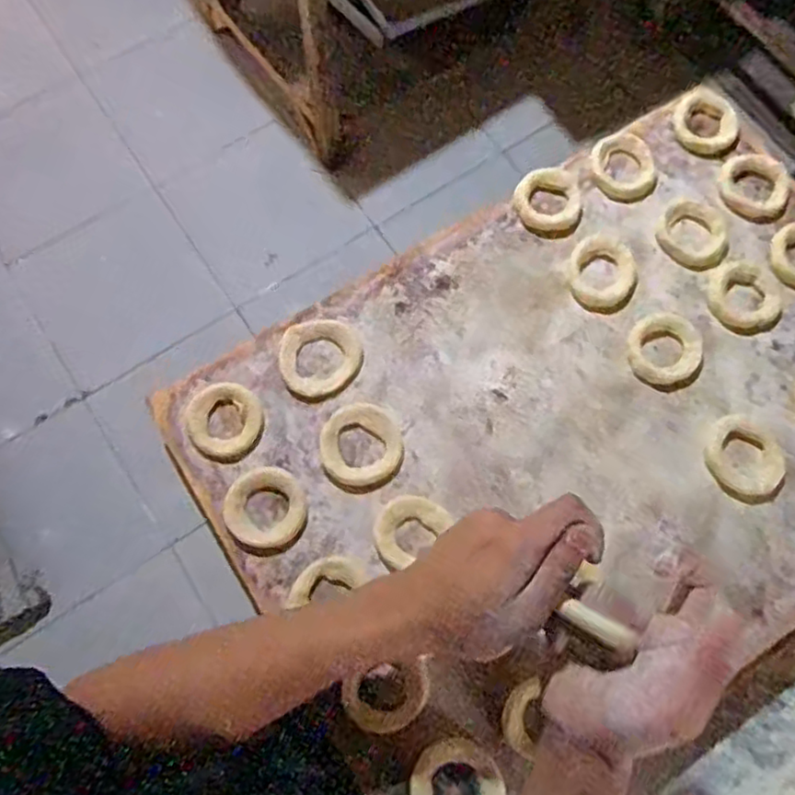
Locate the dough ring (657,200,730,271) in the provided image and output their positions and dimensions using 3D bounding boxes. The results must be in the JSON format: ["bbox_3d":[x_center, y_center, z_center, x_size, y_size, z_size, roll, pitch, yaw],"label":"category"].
[{"bbox_3d":[0.267,-0.148,0.606,0.062,0.008,0.067,24,74,5],"label":"dough ring"}]

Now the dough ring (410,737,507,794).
[{"bbox_3d":[0.043,0.276,0.473,0.064,0.008,0.062,0,74,-1],"label":"dough ring"}]

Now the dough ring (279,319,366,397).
[{"bbox_3d":[-0.062,-0.034,0.555,0.066,0.007,0.065,0,74,-1],"label":"dough ring"}]

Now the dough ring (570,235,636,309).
[{"bbox_3d":[0.179,-0.110,0.584,0.055,0.009,0.065,0,74,-2],"label":"dough ring"}]

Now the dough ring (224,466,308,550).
[{"bbox_3d":[-0.101,0.084,0.515,0.060,0.012,0.060,0,74,-1],"label":"dough ring"}]

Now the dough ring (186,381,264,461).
[{"bbox_3d":[-0.138,0.017,0.539,0.057,0.009,0.062,0,74,-1],"label":"dough ring"}]

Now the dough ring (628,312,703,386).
[{"bbox_3d":[0.224,-0.041,0.566,0.059,0.010,0.060,0,74,-1],"label":"dough ring"}]

